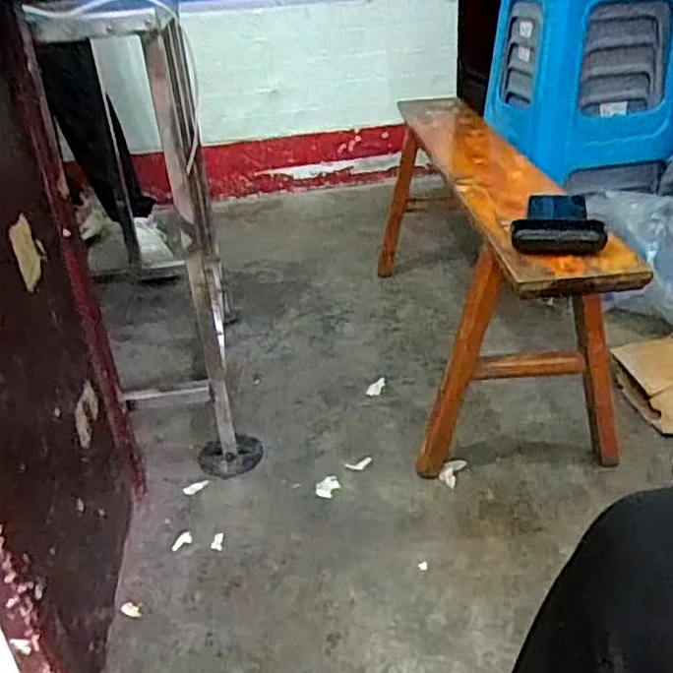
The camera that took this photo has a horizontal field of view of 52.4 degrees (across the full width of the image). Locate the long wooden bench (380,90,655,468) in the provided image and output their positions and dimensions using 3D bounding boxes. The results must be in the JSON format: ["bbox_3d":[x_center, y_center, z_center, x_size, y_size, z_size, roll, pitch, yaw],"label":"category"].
[{"bbox_3d":[0.274,-0.172,1.340,0.302,0.421,1.078,-3,29,0],"label":"long wooden bench"}]

